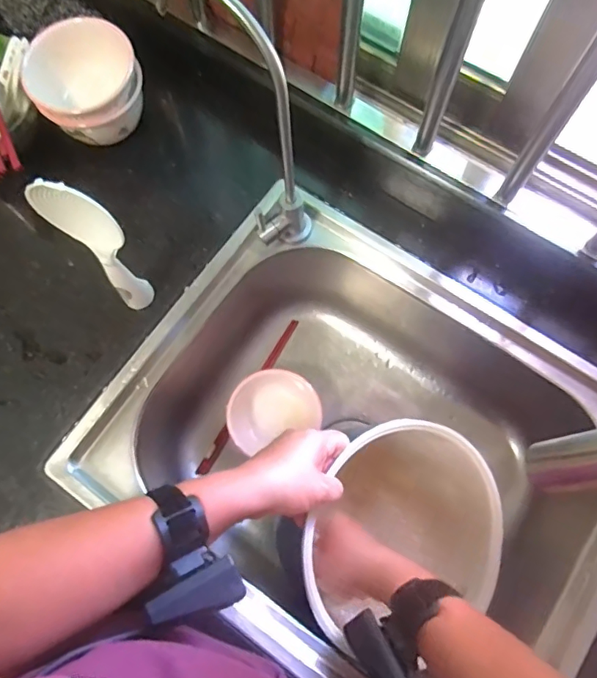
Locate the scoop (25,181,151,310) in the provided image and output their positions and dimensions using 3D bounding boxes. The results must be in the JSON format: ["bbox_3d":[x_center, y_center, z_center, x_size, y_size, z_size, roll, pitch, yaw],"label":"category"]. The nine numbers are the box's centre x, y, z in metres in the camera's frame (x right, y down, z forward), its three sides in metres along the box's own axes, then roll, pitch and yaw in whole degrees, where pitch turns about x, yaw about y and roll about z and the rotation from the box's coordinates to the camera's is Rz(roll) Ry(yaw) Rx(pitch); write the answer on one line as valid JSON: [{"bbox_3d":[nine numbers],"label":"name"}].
[{"bbox_3d":[-0.172,-0.078,0.459,0.042,0.200,0.035,42,77,12],"label":"scoop"}]

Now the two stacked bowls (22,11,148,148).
[{"bbox_3d":[-0.227,-0.275,0.561,0.111,0.069,0.108,0,73,0],"label":"two stacked bowls"}]

